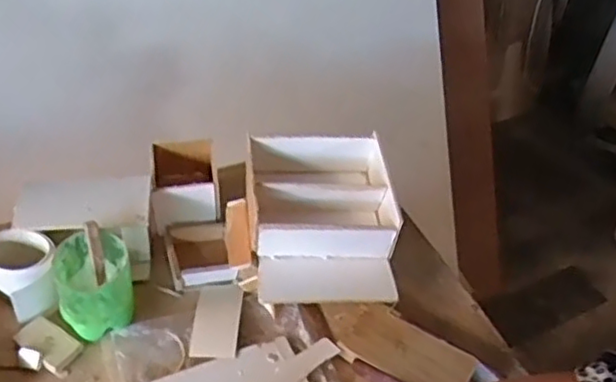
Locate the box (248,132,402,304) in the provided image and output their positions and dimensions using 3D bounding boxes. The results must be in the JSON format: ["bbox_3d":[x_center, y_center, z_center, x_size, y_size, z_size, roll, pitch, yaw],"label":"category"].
[{"bbox_3d":[0.009,0.019,0.601,0.126,0.074,0.125,-1,43,-8],"label":"box"}]

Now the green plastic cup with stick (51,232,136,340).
[{"bbox_3d":[-0.173,0.076,0.523,0.056,0.064,0.057,4,43,-3],"label":"green plastic cup with stick"}]

